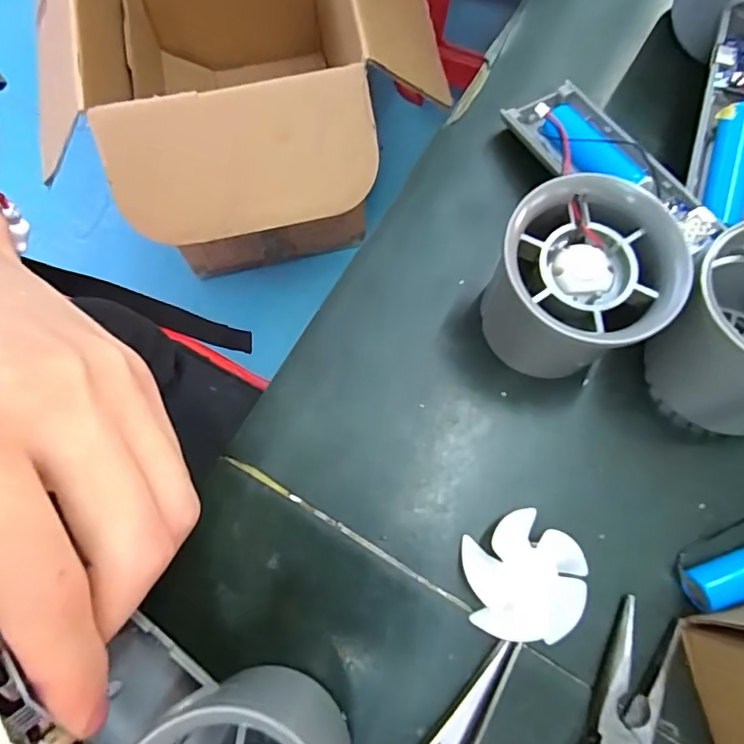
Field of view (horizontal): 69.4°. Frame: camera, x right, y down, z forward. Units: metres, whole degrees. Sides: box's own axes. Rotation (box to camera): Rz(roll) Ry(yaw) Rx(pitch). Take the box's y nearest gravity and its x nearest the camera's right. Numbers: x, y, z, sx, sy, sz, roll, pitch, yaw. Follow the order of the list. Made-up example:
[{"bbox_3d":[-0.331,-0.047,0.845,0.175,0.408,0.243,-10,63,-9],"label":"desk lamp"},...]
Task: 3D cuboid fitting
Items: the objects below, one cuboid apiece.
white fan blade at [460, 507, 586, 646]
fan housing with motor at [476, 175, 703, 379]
[{"bbox_3d":[0.052,0.069,0.184,0.039,0.010,0.040,0,74,-1],"label":"white fan blade"},{"bbox_3d":[0.068,-0.030,0.190,0.060,0.052,0.054,35,76,9],"label":"fan housing with motor"}]

